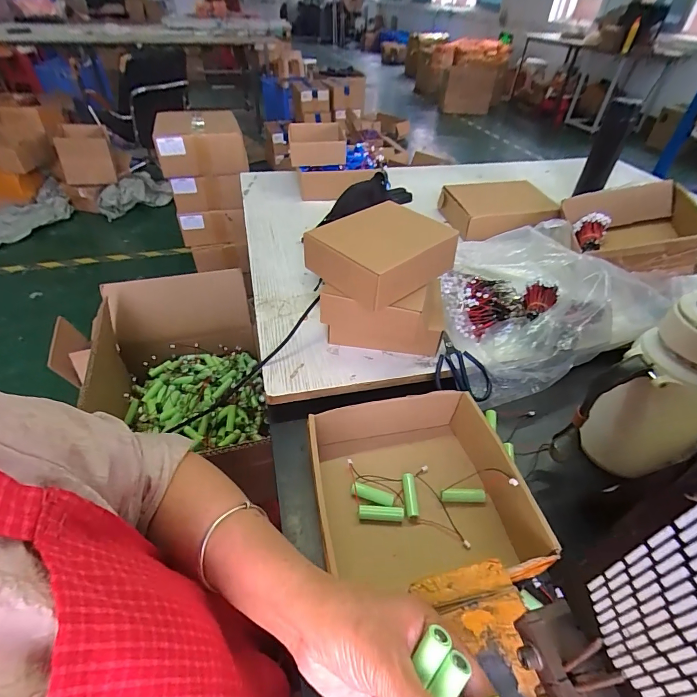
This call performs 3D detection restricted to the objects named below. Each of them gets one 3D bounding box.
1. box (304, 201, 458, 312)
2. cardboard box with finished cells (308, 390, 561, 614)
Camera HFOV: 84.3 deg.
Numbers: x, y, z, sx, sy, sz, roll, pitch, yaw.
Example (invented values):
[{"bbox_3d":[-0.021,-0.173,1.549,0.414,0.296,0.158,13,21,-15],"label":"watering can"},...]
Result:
[{"bbox_3d":[0.042,-0.127,0.504,0.156,0.058,0.135,-29,52,-29],"label":"box"},{"bbox_3d":[0.073,0.158,0.424,0.207,0.085,0.201,-8,45,-11],"label":"cardboard box with finished cells"}]

